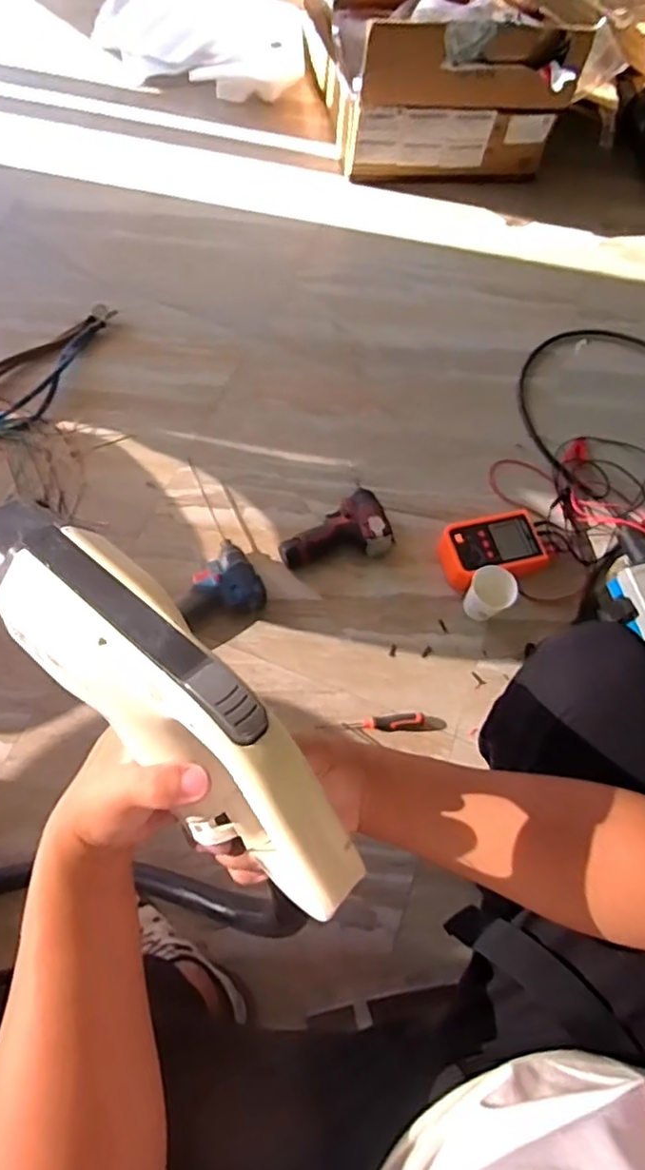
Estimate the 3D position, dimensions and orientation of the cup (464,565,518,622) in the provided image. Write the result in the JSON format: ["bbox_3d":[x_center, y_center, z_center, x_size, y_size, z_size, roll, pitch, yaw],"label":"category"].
[{"bbox_3d":[0.274,0.019,1.040,0.072,0.095,0.069,2,66,-5],"label":"cup"}]

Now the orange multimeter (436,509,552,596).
[{"bbox_3d":[0.289,-0.057,1.074,0.172,0.061,0.114,-16,69,-12],"label":"orange multimeter"}]

